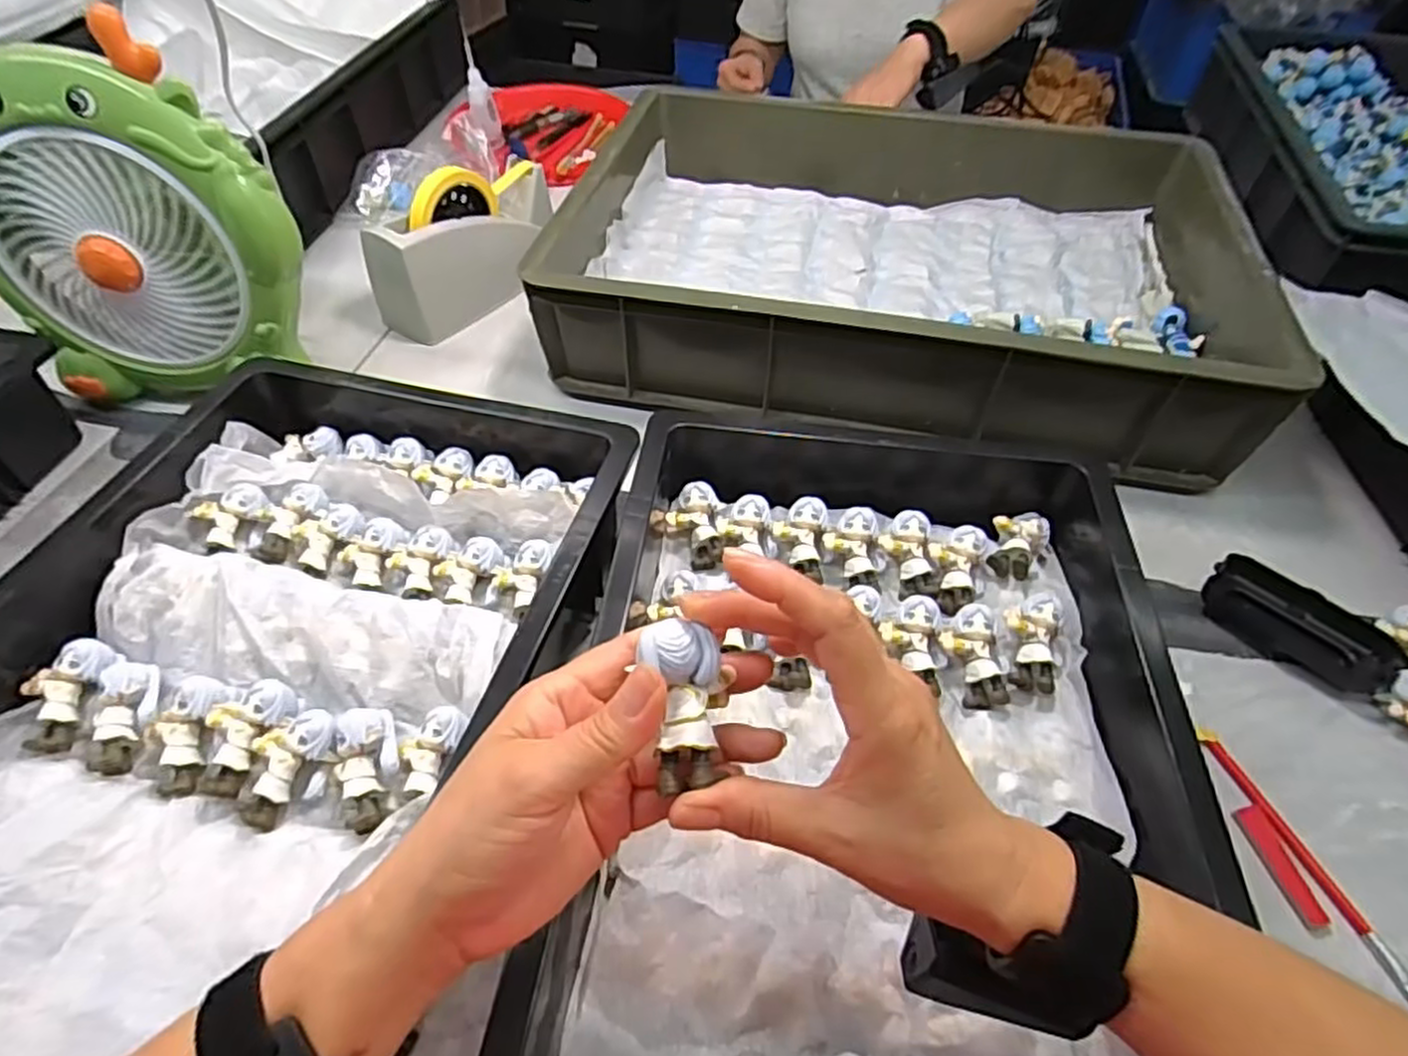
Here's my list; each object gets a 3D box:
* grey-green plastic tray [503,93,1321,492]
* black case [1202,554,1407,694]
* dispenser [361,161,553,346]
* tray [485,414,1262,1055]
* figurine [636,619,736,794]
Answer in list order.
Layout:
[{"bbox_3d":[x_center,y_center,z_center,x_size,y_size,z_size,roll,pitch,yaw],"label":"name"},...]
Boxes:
[{"bbox_3d":[0.174,-0.256,0.698,0.569,0.110,0.398,11,50,8],"label":"grey-green plastic tray"},{"bbox_3d":[0.404,0.068,0.510,0.053,0.039,0.112,-33,57,-25],"label":"black case"},{"bbox_3d":[-0.228,-0.281,0.726,0.073,0.109,0.195,28,54,21],"label":"dispenser"},{"bbox_3d":[0.092,0.112,0.400,0.311,0.071,0.463,6,50,4],"label":"tray"},{"bbox_3d":[-0.006,0.063,0.274,0.027,0.026,0.058,-5,84,-5],"label":"figurine"}]

